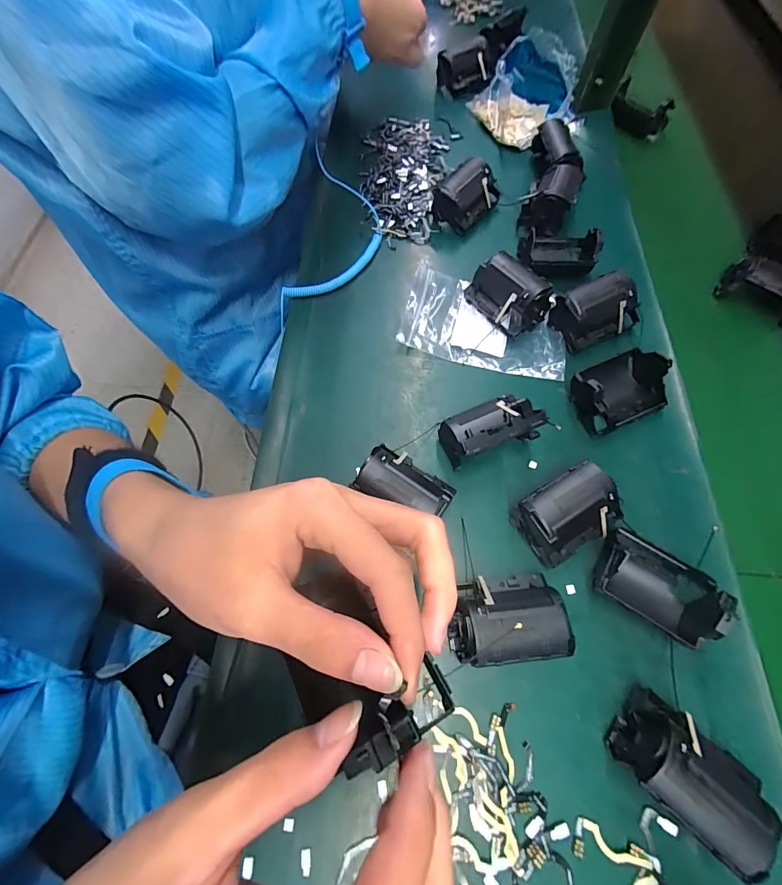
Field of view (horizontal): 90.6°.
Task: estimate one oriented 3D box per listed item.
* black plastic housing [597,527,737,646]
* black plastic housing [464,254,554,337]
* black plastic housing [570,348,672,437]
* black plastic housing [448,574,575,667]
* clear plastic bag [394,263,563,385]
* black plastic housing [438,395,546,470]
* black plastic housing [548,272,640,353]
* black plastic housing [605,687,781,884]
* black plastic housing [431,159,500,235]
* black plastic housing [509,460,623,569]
[{"bbox_3d":[0.181,0.095,0.260,0.072,0.044,0.054,35,70,13],"label":"black plastic housing"},{"bbox_3d":[0.110,-0.138,0.361,0.045,0.040,0.068,-37,72,-16],"label":"black plastic housing"},{"bbox_3d":[0.191,-0.043,0.322,0.073,0.038,0.052,-23,69,-11],"label":"black plastic housing"},{"bbox_3d":[0.073,0.114,0.251,0.072,0.041,0.048,-5,66,-4],"label":"black plastic housing"},{"bbox_3d":[0.090,-0.113,0.368,0.153,0.013,0.096,18,67,6],"label":"clear plastic bag"},{"bbox_3d":[0.076,-0.008,0.302,0.075,0.047,0.043,-19,69,-10],"label":"black plastic housing"},{"bbox_3d":[0.187,-0.118,0.354,0.065,0.040,0.045,-23,69,-11],"label":"black plastic housing"},{"bbox_3d":[0.169,0.188,0.220,0.068,0.042,0.050,37,70,14],"label":"black plastic housing"},{"bbox_3d":[0.081,-0.265,0.415,0.046,0.044,0.070,36,70,13],"label":"black plastic housing"},{"bbox_3d":[0.128,0.051,0.279,0.068,0.041,0.050,-27,70,-12],"label":"black plastic housing"}]

